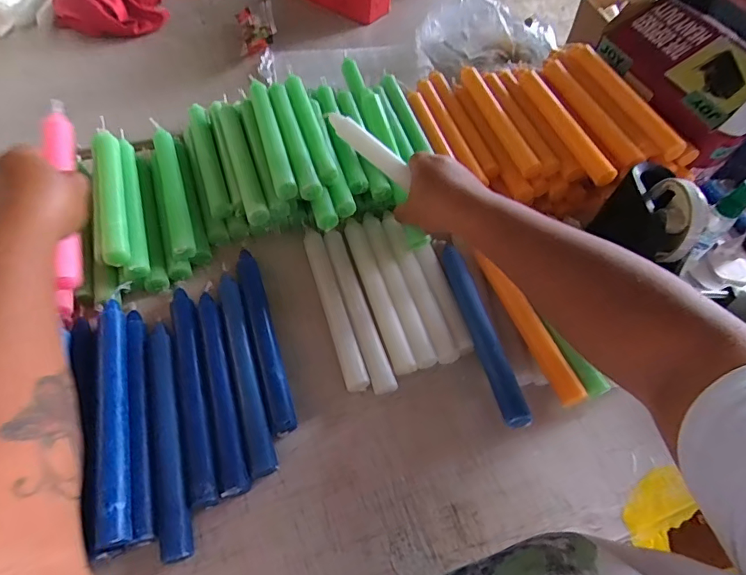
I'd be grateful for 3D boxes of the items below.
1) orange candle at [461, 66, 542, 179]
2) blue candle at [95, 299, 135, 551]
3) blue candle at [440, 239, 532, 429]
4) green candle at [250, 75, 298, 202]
[{"bbox_3d":[0.151,-0.213,0.569,0.022,0.026,0.212,-10,57,-11],"label":"orange candle"},{"bbox_3d":[-0.210,0.098,0.369,0.020,0.023,0.206,-13,57,-13],"label":"blue candle"},{"bbox_3d":[0.104,0.035,0.439,0.022,0.023,0.203,-7,56,-9],"label":"blue candle"},{"bbox_3d":[-0.120,-0.178,0.532,0.022,0.027,0.216,-12,57,-12],"label":"green candle"}]

